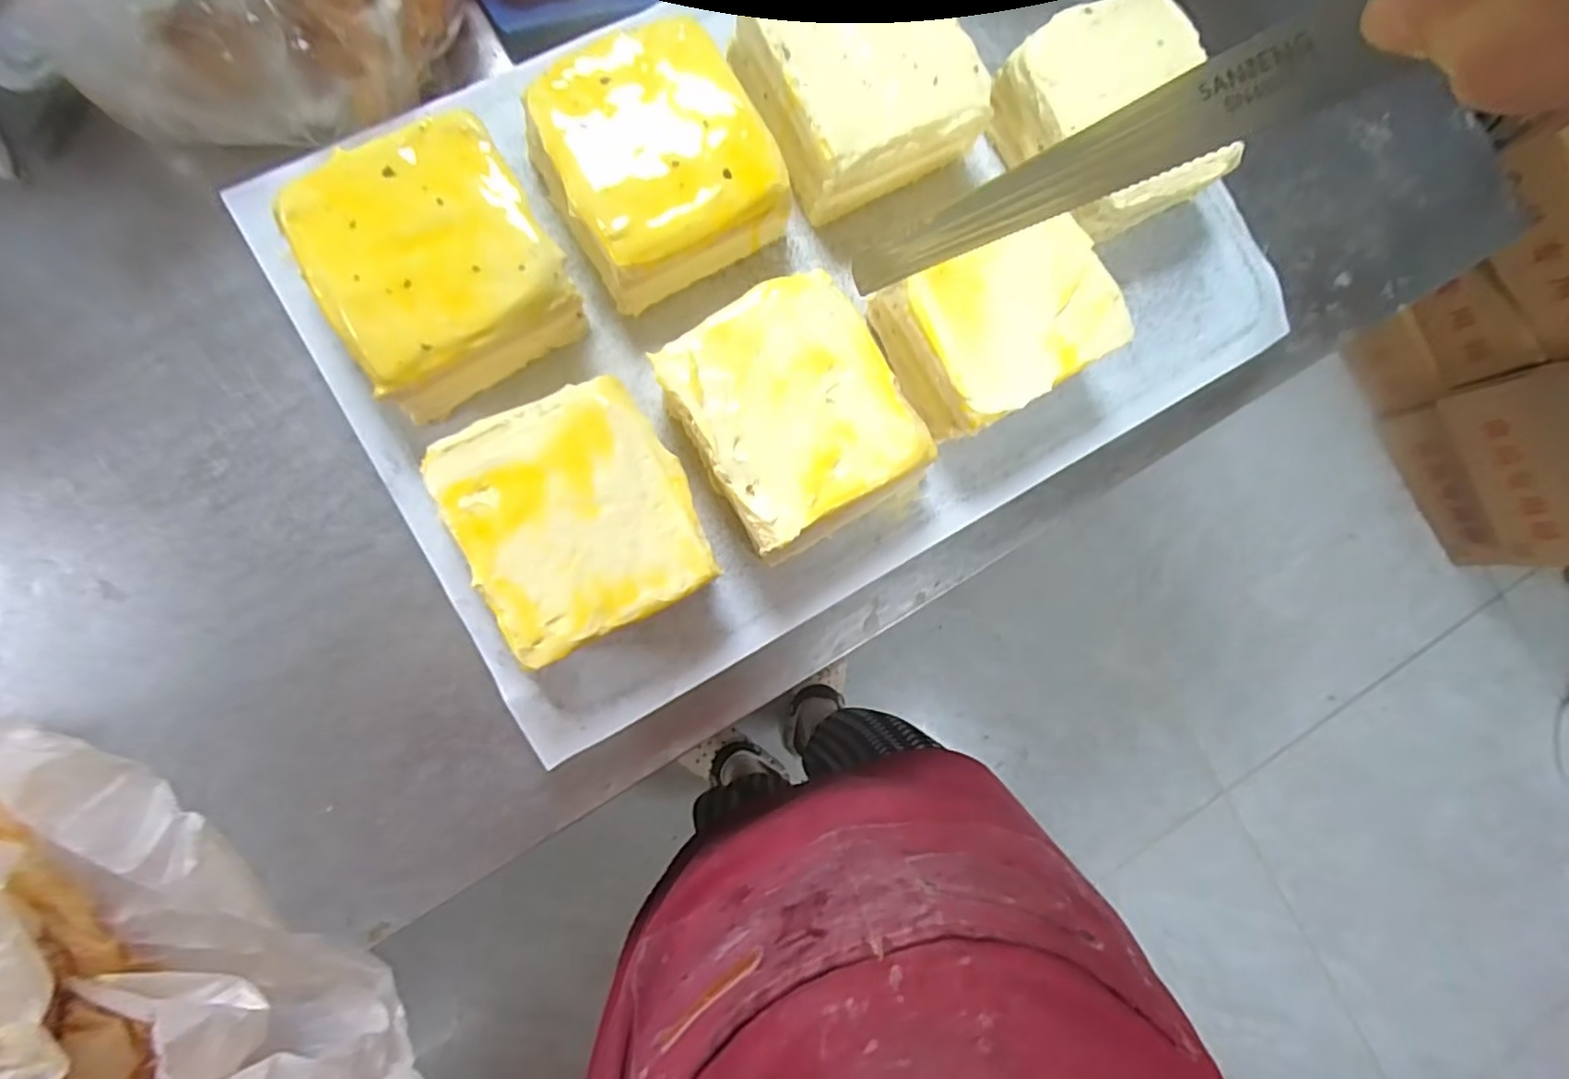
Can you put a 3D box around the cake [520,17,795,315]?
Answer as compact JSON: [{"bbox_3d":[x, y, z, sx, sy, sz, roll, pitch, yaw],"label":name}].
[{"bbox_3d":[-0.075,-0.223,0.395,0.121,0.051,0.128,-31,91,-9],"label":"cake"}]

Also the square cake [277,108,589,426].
[{"bbox_3d":[-0.194,-0.152,0.376,0.123,0.055,0.126,-32,91,-9],"label":"square cake"}]

